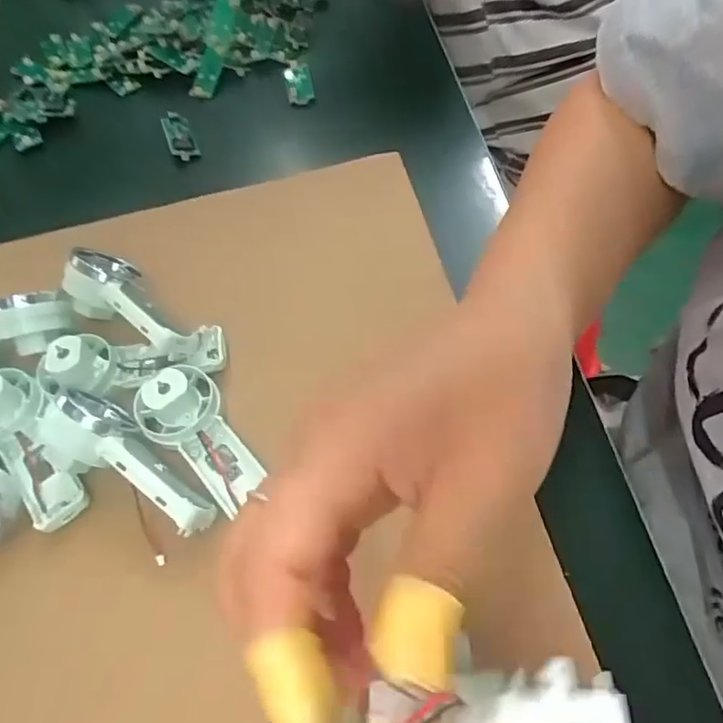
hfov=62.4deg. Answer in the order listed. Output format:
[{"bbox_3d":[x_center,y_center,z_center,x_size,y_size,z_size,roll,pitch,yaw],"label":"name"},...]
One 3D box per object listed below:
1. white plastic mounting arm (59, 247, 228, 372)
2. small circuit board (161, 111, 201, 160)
[{"bbox_3d":[-0.116,-0.023,0.317,0.102,0.041,0.043,32,67,25],"label":"white plastic mounting arm"},{"bbox_3d":[-0.133,-0.165,0.436,0.018,0.008,0.052,-23,57,-7],"label":"small circuit board"}]

